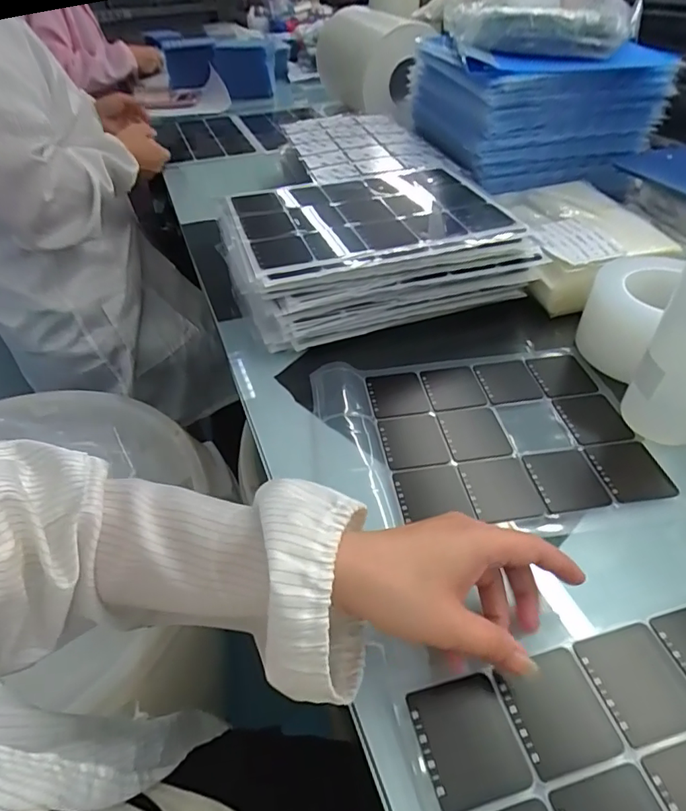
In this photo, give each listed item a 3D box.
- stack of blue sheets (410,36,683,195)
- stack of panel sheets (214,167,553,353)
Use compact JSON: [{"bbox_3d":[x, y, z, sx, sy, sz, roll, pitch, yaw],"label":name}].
[{"bbox_3d":[0.259,-0.439,0.737,0.253,0.141,0.289,-8,43,-7],"label":"stack of blue sheets"},{"bbox_3d":[0.031,-0.167,0.573,0.289,0.110,0.196,-13,44,-12],"label":"stack of panel sheets"}]

